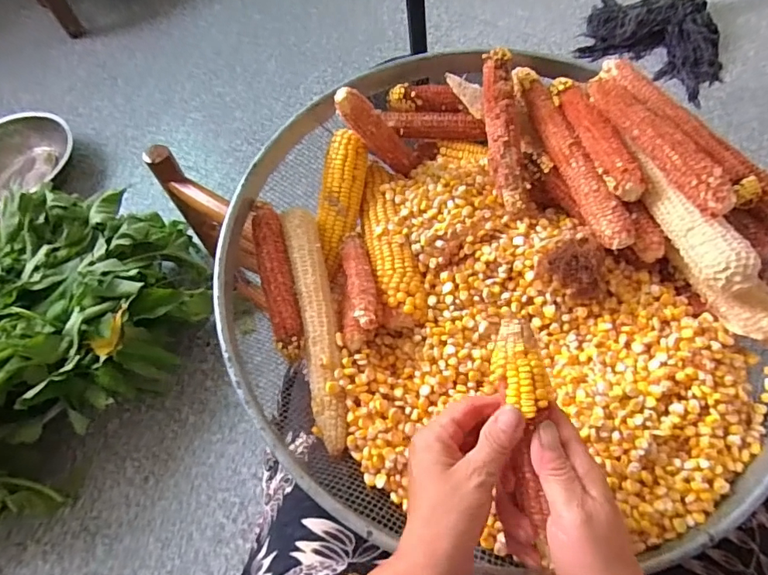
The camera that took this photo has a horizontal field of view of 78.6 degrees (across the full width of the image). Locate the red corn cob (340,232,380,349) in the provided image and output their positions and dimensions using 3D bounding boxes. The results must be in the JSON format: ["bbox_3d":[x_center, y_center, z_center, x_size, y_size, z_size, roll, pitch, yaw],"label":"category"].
[{"bbox_3d":[-0.023,-0.005,0.439,0.032,0.032,0.121,-5,64,1],"label":"red corn cob"}]

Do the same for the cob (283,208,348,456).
[{"bbox_3d":[-0.060,0.028,0.423,0.031,0.023,0.224,-12,65,-3],"label":"cob"}]

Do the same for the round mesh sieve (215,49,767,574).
[{"bbox_3d":[0.096,-0.015,0.413,0.446,0.101,0.482,-1,65,3],"label":"round mesh sieve"}]

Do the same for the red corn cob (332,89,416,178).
[{"bbox_3d":[-0.006,-0.158,0.481,0.025,0.124,0.026,-15,60,31],"label":"red corn cob"}]

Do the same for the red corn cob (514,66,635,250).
[{"bbox_3d":[0.180,-0.132,0.457,0.027,0.023,0.216,-17,65,-5],"label":"red corn cob"}]

